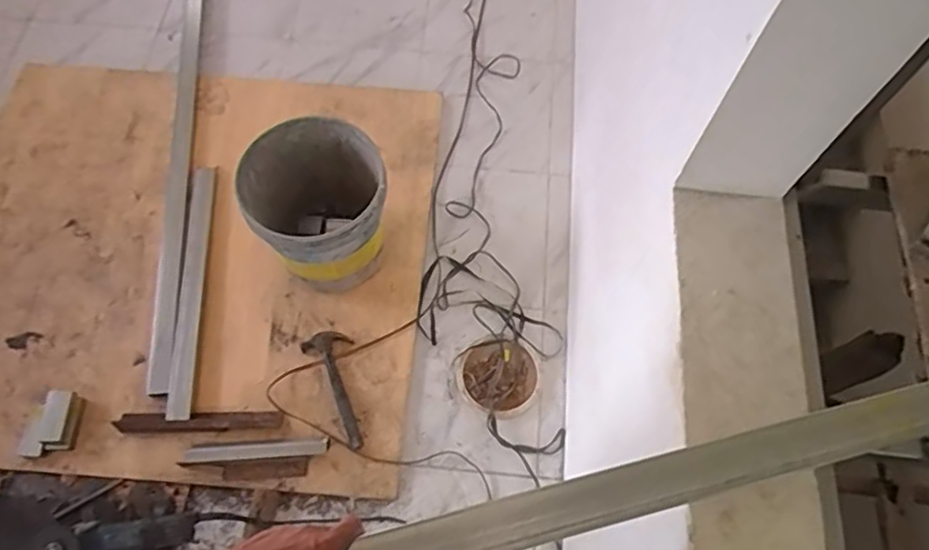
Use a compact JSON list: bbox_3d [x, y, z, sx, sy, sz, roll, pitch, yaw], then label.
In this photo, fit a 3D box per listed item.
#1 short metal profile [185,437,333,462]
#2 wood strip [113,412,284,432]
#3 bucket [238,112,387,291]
[{"bbox_3d":[-0.446,0.378,1.368,0.302,0.020,0.034,-3,66,-2],"label":"short metal profile"},{"bbox_3d":[-0.587,0.327,1.401,0.358,0.020,0.040,-1,66,-1],"label":"wood strip"},{"bbox_3d":[-0.333,-0.144,1.459,0.301,0.317,0.290,0,66,-1],"label":"bucket"}]

